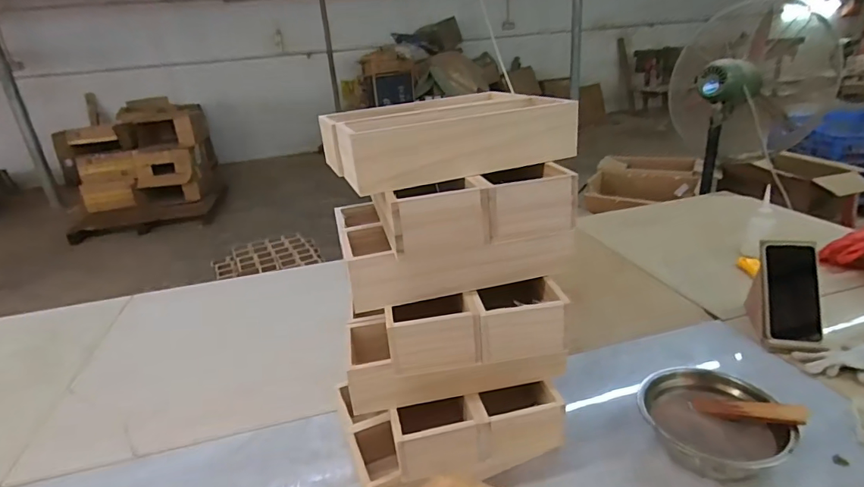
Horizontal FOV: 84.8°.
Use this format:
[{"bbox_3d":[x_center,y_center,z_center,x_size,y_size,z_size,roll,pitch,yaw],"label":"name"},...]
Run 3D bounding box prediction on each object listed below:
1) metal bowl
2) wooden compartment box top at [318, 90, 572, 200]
[{"bbox_3d":[0.363,0.242,0.617,0.166,0.069,0.166,-4,22,2],"label":"metal bowl"},{"bbox_3d":[0.014,-0.133,0.600,0.262,0.073,0.187,-12,23,-17],"label":"wooden compartment box top"}]

